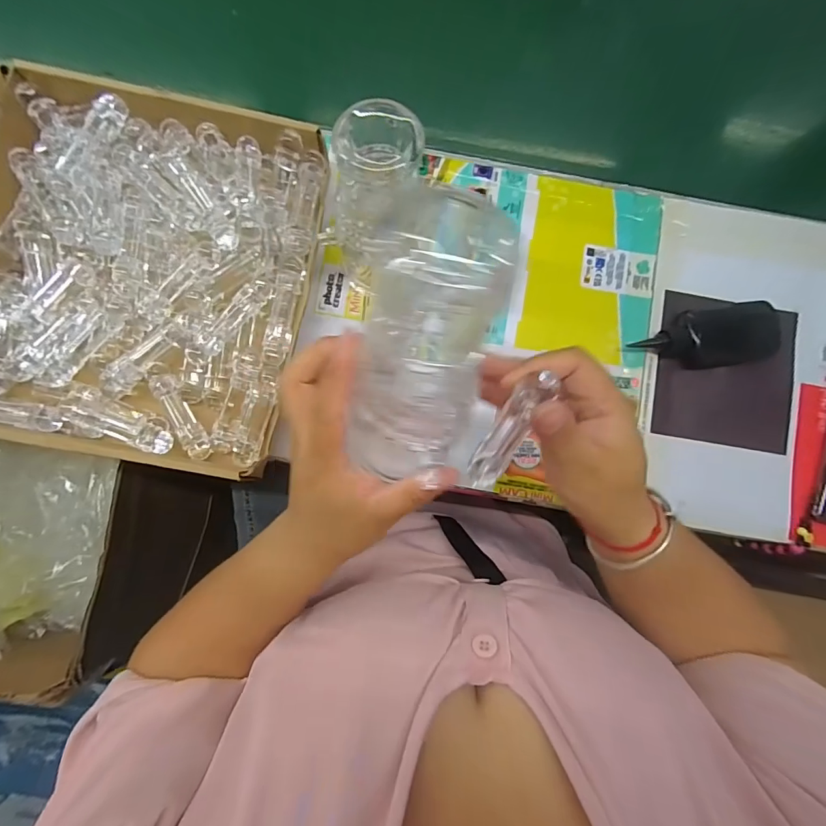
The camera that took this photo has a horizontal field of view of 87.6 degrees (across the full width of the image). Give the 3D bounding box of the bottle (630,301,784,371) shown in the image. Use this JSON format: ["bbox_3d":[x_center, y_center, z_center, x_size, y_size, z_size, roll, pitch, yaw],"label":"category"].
[{"bbox_3d":[0.284,-0.073,0.419,0.142,0.032,0.057,-5,85,-3],"label":"bottle"}]

